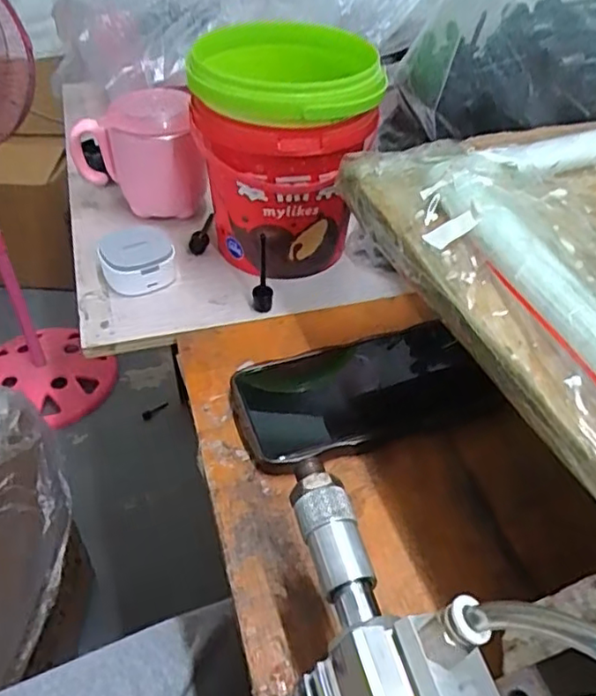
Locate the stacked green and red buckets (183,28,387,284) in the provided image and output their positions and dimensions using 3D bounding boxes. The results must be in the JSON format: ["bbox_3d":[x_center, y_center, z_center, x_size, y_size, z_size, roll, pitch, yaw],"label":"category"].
[{"bbox_3d":[-0.011,-0.144,0.466,0.123,0.153,0.125,-11,45,-14],"label":"stacked green and red buckets"}]

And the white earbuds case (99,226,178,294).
[{"bbox_3d":[-0.123,-0.066,0.472,0.052,0.033,0.040,-17,47,-19],"label":"white earbuds case"}]

